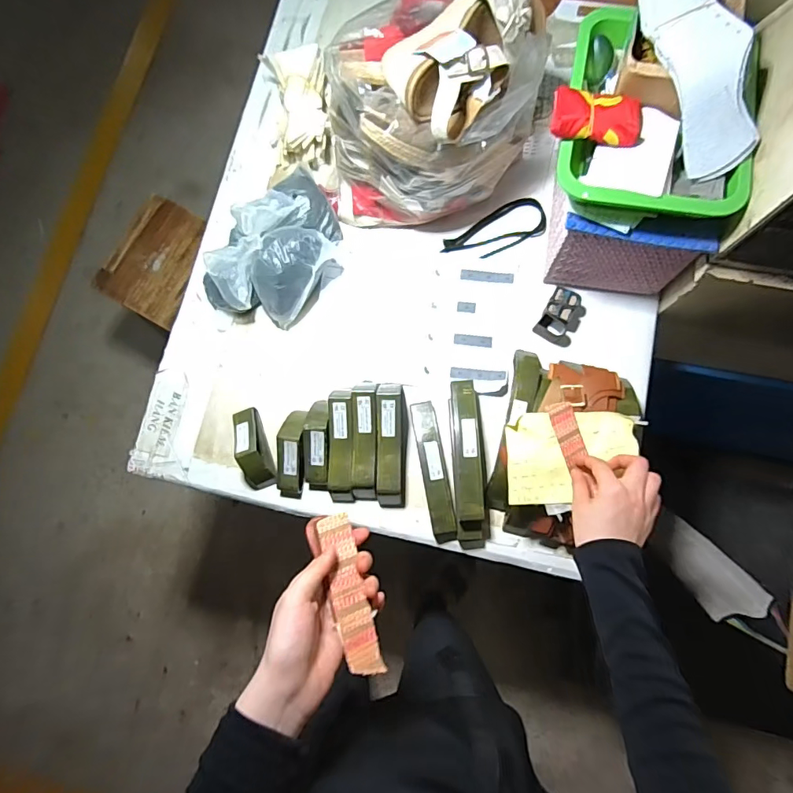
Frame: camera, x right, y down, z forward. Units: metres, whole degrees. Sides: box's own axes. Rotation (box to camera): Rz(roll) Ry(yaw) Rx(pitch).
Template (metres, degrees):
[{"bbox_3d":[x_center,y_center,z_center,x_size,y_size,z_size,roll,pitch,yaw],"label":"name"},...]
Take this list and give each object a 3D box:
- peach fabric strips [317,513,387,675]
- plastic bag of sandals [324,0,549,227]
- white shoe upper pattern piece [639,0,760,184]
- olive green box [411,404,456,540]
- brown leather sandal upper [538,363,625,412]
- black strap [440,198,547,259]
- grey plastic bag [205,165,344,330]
[{"bbox_3d":[-0.041,0.169,0.402,0.030,0.008,0.132,-6,63,-28],"label":"peach fabric strips"},{"bbox_3d":[0.044,-0.381,0.604,0.263,0.208,0.226,6,80,5],"label":"plastic bag of sandals"},{"bbox_3d":[0.302,-0.352,0.463,0.071,0.049,0.249,-21,95,-5],"label":"white shoe upper pattern piece"},{"bbox_3d":[0.051,0.102,0.631,0.033,0.029,0.190,-9,78,2],"label":"olive green box"},{"bbox_3d":[0.236,-0.008,0.581,0.096,0.079,0.030,7,123,12],"label":"brown leather sandal upper"},{"bbox_3d":[0.146,-0.249,0.694,0.160,0.017,0.067,-22,78,-1],"label":"black strap"},{"bbox_3d":[-0.165,-0.203,0.657,0.140,0.089,0.227,40,84,9],"label":"grey plastic bag"}]

